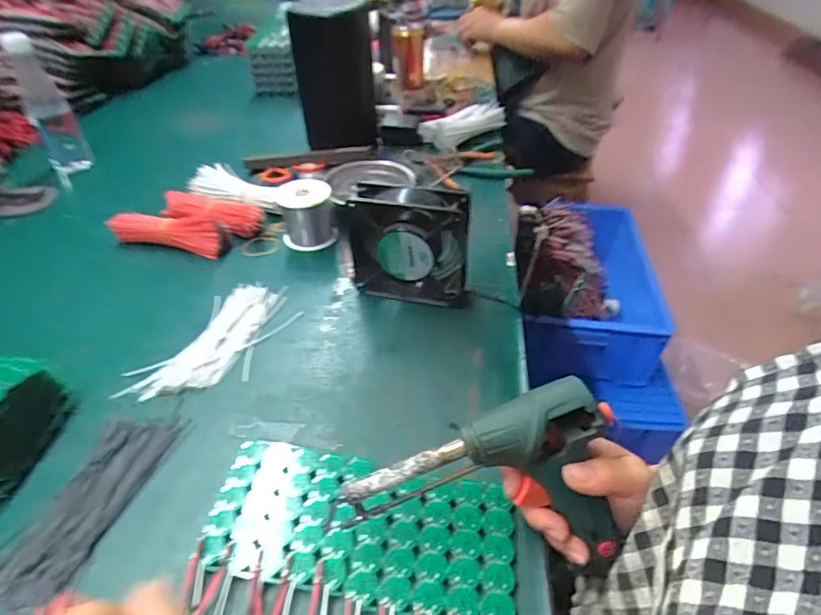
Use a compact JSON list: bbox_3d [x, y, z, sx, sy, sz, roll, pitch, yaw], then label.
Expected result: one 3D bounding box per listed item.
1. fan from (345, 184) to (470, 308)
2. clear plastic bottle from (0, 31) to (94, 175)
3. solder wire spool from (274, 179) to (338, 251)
[{"bbox_3d":[-0.003,-0.063,0.507,0.123,0.125,0.046,7,41,7],"label":"fan"},{"bbox_3d":[-0.567,-0.315,0.754,0.059,0.193,0.053,-24,50,-23],"label":"clear plastic bottle"},{"bbox_3d":[-0.134,-0.121,0.616,0.069,0.069,0.075,-10,41,-12],"label":"solder wire spool"}]

